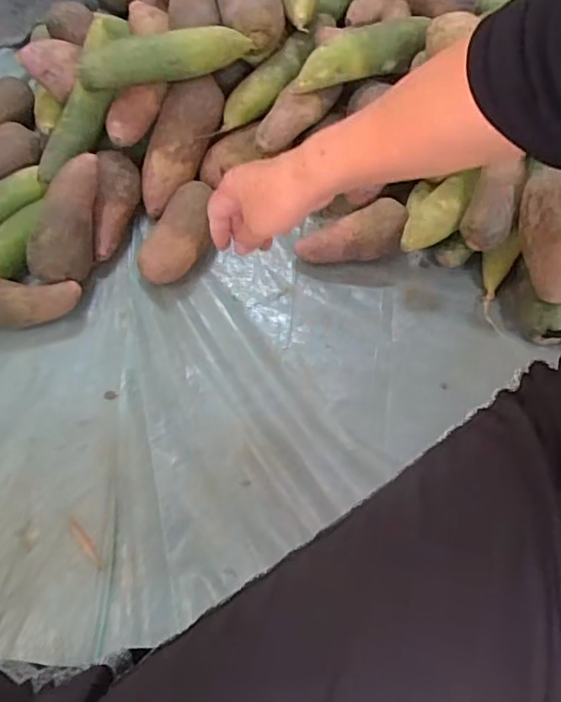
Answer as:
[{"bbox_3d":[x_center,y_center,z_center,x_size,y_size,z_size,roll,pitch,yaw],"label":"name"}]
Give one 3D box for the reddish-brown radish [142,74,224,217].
[{"bbox_3d":[-0.131,-0.266,0.744,0.063,0.055,0.184,25,93,9],"label":"reddish-brown radish"}]

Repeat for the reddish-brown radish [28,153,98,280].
[{"bbox_3d":[-0.249,-0.153,0.692,0.056,0.059,0.163,14,88,3],"label":"reddish-brown radish"}]

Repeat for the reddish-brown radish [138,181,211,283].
[{"bbox_3d":[-0.121,-0.141,0.732,0.057,0.063,0.142,25,66,8],"label":"reddish-brown radish"}]

